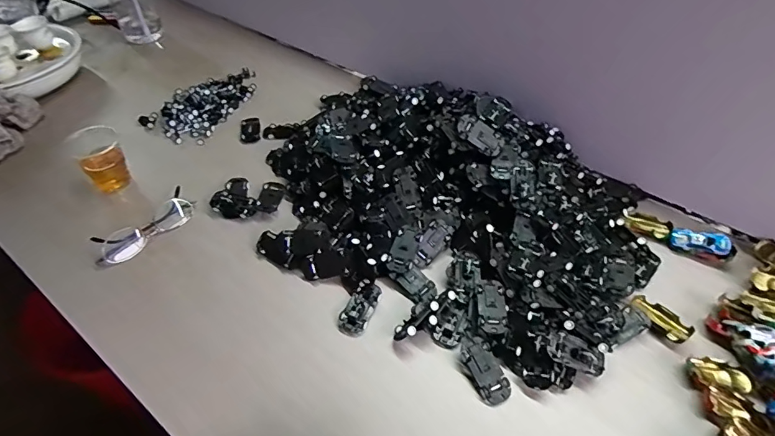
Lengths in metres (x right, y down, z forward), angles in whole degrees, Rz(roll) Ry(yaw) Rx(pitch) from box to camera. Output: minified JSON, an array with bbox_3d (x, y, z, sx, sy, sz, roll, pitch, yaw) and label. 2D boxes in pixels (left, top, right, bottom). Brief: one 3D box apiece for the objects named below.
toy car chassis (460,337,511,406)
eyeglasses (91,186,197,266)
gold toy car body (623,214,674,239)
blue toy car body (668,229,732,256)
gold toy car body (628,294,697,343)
[{"bbox_3d":[0.100,0.155,0.449,0.032,0.014,0.065,-15,49,-14],"label":"toy car chassis"},{"bbox_3d":[-0.312,0.014,0.571,0.031,0.042,0.127,31,55,26],"label":"eyeglasses"},{"bbox_3d":[0.345,0.007,0.583,0.056,0.014,0.031,21,51,18],"label":"gold toy car body"},{"bbox_3d":[0.390,0.030,0.551,0.062,0.021,0.027,15,49,13],"label":"blue toy car body"},{"bbox_3d":[0.304,0.110,0.488,0.032,0.013,0.062,-34,56,-27],"label":"gold toy car body"}]

